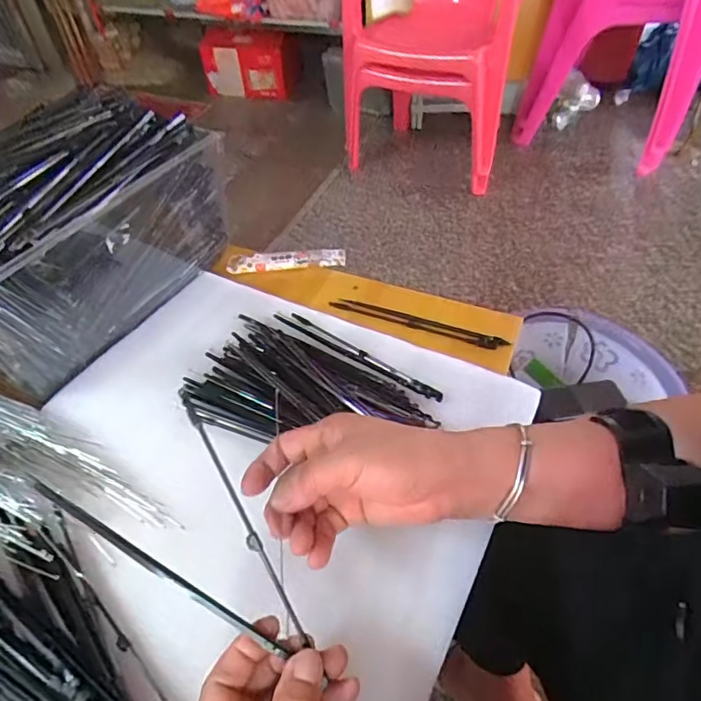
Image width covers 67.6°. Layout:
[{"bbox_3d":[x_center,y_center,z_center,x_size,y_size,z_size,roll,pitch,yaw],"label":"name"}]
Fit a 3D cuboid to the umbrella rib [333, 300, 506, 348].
[{"bbox_3d":[0.065,-0.029,0.530,0.180,0.007,0.017,16,51,18],"label":"umbrella rib"}]

